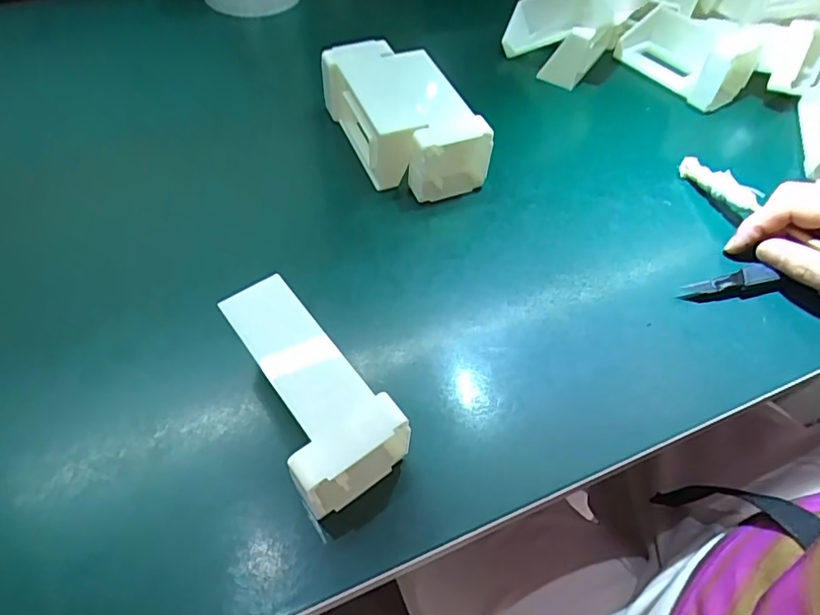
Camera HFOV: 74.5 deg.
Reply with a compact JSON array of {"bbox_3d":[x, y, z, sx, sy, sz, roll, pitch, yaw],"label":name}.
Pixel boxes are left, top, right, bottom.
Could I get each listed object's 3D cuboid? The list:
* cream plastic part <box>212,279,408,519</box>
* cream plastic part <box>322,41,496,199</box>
[{"bbox_3d":[-0.051,0.040,0.268,0.060,0.052,0.107,-28,62,-22],"label":"cream plastic part"},{"bbox_3d":[-0.006,-0.142,0.397,0.077,0.055,0.130,-21,60,-18],"label":"cream plastic part"}]

